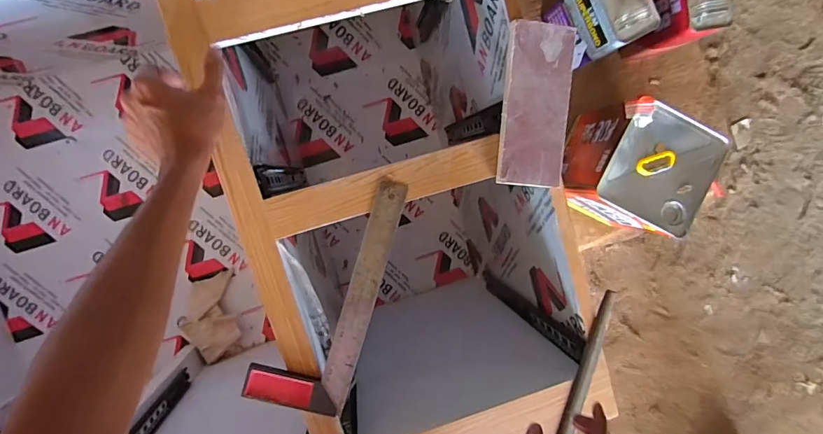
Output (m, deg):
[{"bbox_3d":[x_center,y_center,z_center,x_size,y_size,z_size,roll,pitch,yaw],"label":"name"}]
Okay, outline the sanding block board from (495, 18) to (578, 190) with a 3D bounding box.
[{"bbox_3d":[0.153,-0.136,0.530,0.081,0.018,0.191,3,93,-7],"label":"sanding block board"}]

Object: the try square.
[{"bbox_3d":[-0.101,0.091,0.531,0.118,0.019,0.301,18,91,-8],"label":"try square"}]

